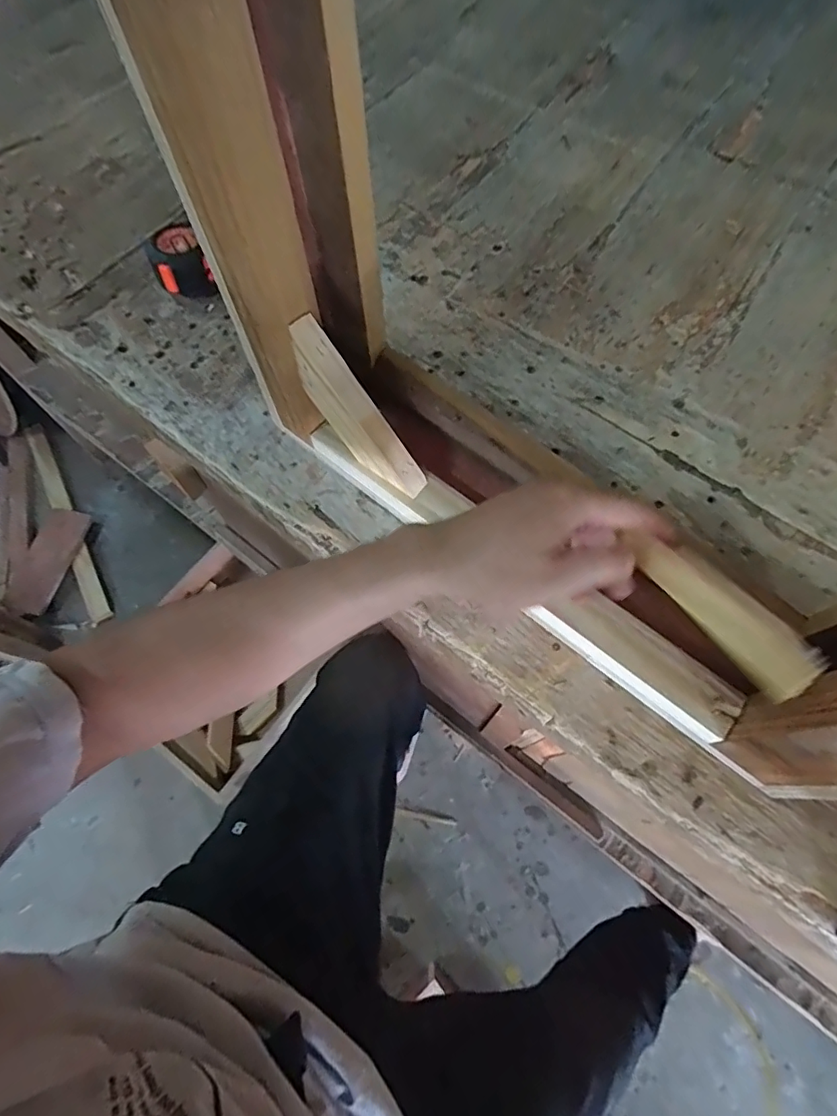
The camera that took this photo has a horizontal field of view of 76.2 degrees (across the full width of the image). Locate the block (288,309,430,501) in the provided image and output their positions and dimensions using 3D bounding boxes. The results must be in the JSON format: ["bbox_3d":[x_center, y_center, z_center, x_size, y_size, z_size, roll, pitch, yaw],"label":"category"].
[{"bbox_3d":[-0.050,-0.108,0.402,0.022,0.143,0.046,-45,28,-16],"label":"block"}]

